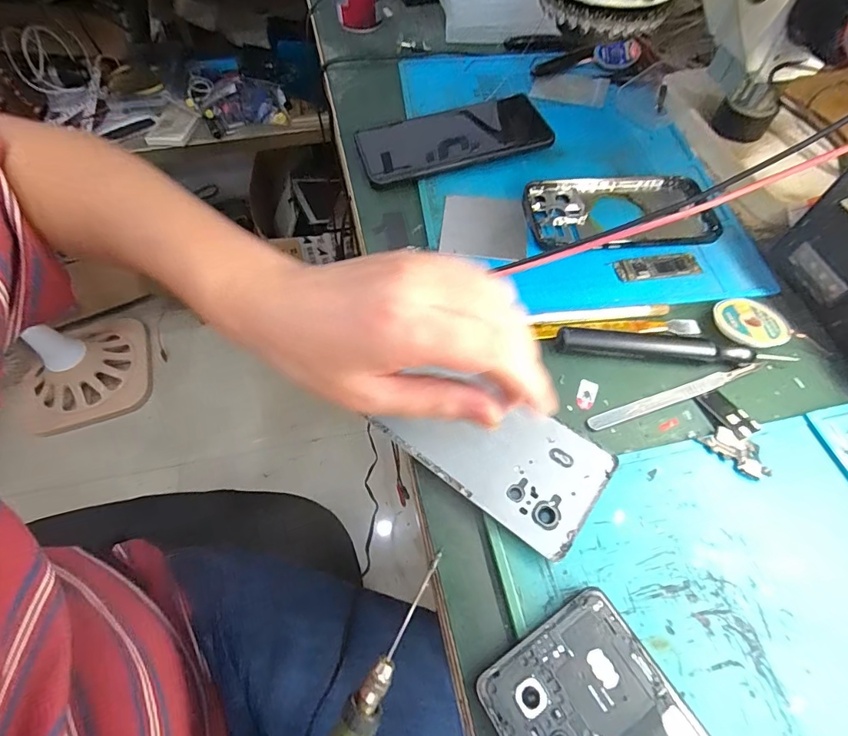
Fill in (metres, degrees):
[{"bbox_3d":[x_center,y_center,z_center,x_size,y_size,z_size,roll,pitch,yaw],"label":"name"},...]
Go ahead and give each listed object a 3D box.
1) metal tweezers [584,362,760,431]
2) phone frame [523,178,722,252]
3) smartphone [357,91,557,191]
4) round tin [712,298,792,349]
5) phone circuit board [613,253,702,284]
[{"bbox_3d":[0.160,0.016,0.275,0.124,0.004,0.010,-17,62,-10],"label":"metal tweezers"},{"bbox_3d":[0.156,-0.124,0.350,0.144,0.008,0.071,-4,60,-3],"label":"phone frame"},{"bbox_3d":[0.025,-0.206,0.392,0.162,0.014,0.080,-14,61,-9],"label":"smartphone"},{"bbox_3d":[0.219,-0.030,0.295,0.043,0.013,0.041,0,60,0],"label":"round tin"},{"bbox_3d":[0.174,-0.076,0.326,0.062,0.004,0.020,-6,60,-4],"label":"phone circuit board"}]

